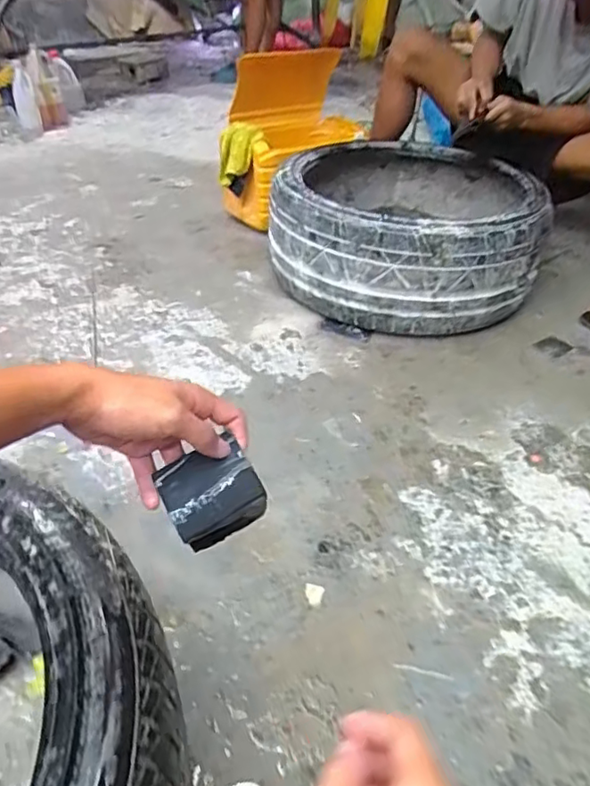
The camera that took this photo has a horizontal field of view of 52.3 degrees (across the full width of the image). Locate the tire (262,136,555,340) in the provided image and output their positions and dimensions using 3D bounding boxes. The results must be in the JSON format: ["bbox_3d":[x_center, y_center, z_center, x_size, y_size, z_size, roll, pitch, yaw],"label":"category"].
[{"bbox_3d":[0.254,-0.384,1.438,0.585,0.257,0.570,6,37,5],"label":"tire"}]

